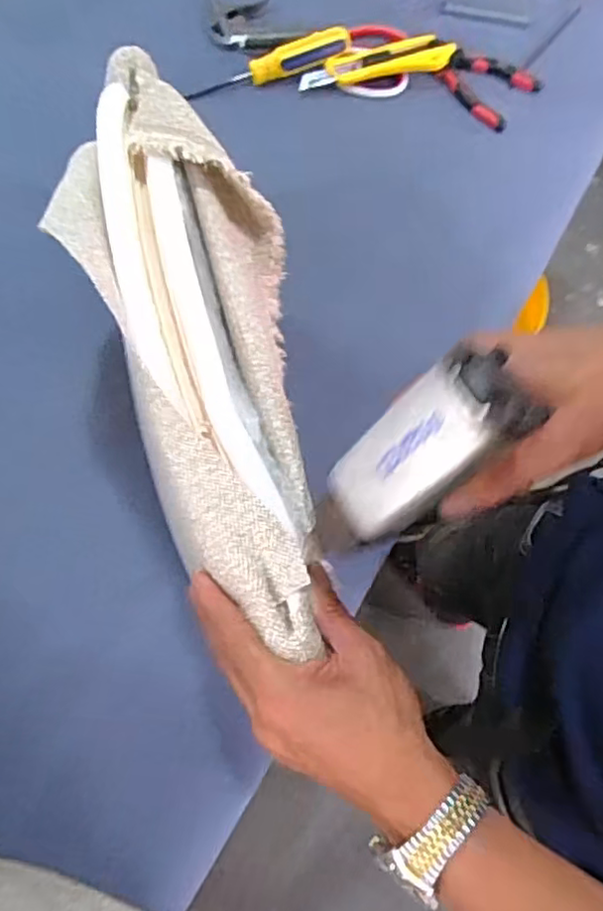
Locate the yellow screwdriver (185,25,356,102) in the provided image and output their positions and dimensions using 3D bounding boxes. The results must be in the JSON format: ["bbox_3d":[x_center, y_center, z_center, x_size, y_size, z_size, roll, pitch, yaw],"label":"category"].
[{"bbox_3d":[-0.037,-0.432,0.702,0.188,0.023,0.030,-18,70,5],"label":"yellow screwdriver"}]

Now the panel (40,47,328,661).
[{"bbox_3d":[-0.063,-0.080,0.389,0.126,0.077,0.390,-14,73,-7],"label":"panel"}]

